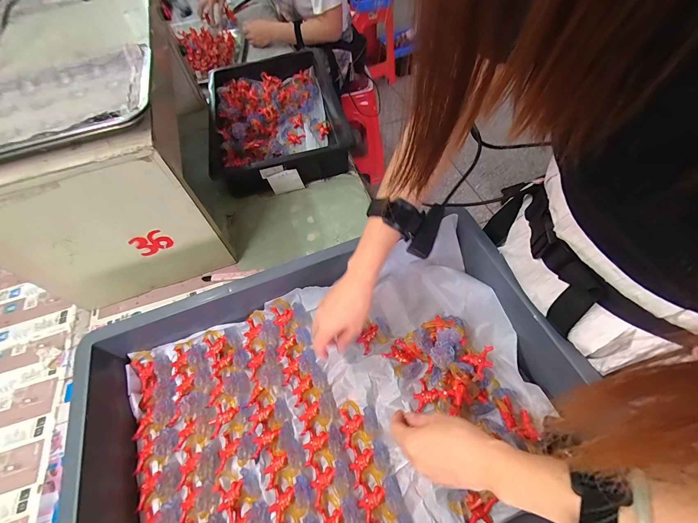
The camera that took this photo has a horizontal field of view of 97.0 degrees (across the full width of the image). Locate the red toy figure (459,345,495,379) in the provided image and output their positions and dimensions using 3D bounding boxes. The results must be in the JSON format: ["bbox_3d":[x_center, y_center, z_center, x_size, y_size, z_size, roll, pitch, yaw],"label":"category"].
[{"bbox_3d":[0.184,0.136,0.428,0.045,0.009,0.038,-28,46,-11],"label":"red toy figure"}]

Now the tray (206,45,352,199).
[{"bbox_3d":[-0.189,-0.377,0.788,0.308,0.089,0.479,-14,59,-5],"label":"tray"}]

